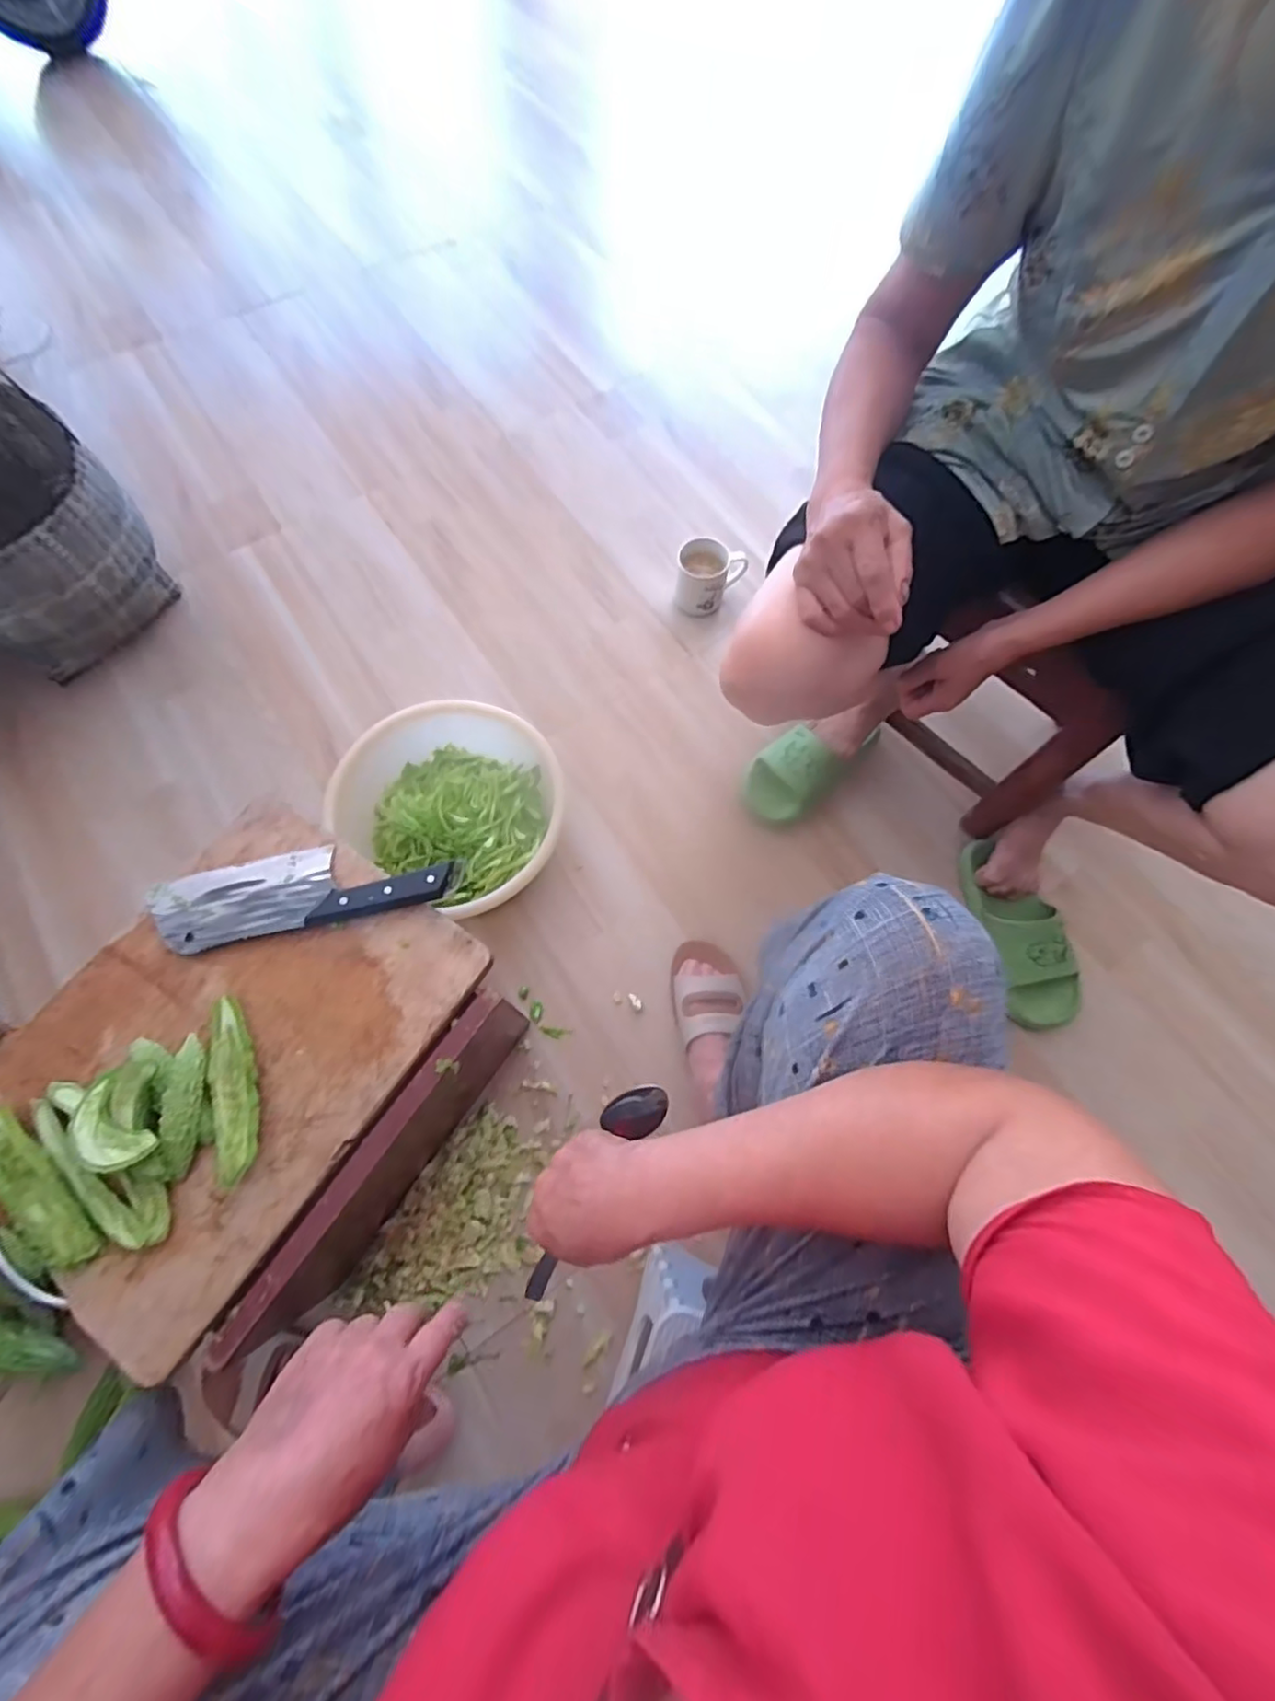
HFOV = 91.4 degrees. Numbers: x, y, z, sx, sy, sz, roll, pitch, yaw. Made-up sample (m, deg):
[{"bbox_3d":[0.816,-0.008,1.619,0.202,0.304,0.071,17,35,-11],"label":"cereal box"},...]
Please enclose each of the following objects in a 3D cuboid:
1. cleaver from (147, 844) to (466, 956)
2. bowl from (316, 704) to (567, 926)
[{"bbox_3d":[-0.308,0.033,0.586,0.275,0.021,0.080,-13,70,-6],"label":"cleaver"},{"bbox_3d":[-0.227,-0.064,0.824,0.276,0.127,0.251,0,71,-1],"label":"bowl"}]

